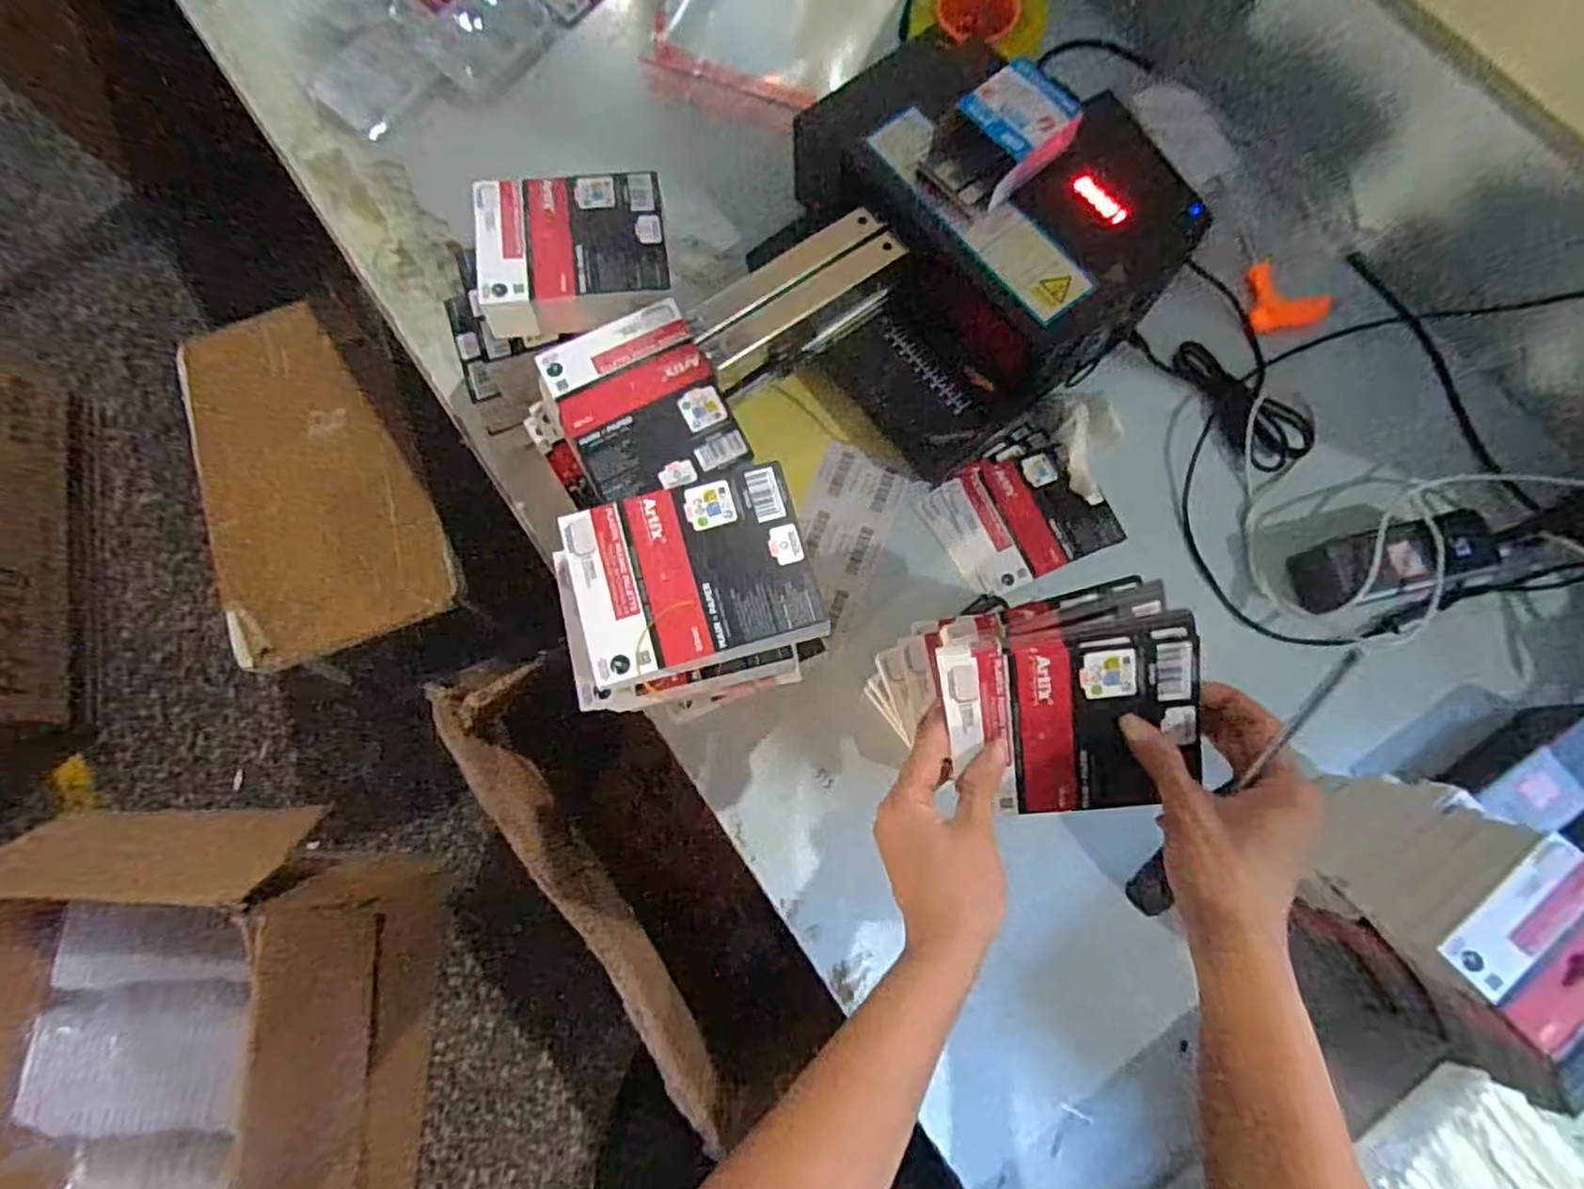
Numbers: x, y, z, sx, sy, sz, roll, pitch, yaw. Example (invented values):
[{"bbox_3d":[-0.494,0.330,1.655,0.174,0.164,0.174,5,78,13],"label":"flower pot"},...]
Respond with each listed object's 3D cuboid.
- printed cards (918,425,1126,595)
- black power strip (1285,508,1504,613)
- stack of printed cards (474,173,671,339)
[{"bbox_3d":[0.191,-0.067,0.616,0.129,0.014,0.119,-34,79,-7],"label":"printed cards"},{"bbox_3d":[0.479,-0.025,0.577,0.141,0.051,0.057,-14,77,-2],"label":"black power strip"},{"bbox_3d":[-0.153,-0.241,0.516,0.134,0.037,0.115,-9,77,-1],"label":"stack of printed cards"}]

